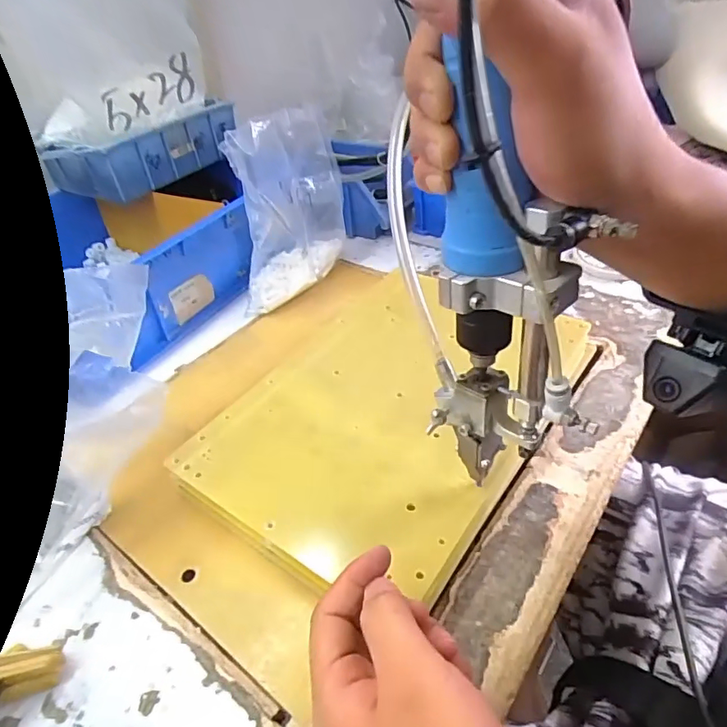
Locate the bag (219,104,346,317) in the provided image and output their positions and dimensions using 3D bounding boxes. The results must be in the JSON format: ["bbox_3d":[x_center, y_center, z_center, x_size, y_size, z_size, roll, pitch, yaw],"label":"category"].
[{"bbox_3d":[-0.078,-0.158,0.512,0.054,0.176,0.134,16,45,23],"label":"bag"}]

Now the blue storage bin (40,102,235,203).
[{"bbox_3d":[-0.252,-0.249,0.580,0.106,0.057,0.189,20,47,26],"label":"blue storage bin"}]

